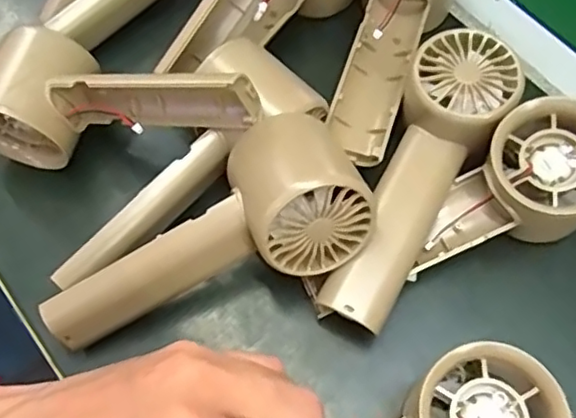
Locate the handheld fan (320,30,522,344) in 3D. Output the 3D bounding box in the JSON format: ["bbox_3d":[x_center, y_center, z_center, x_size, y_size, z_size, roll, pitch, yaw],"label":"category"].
[{"bbox_3d":[0.063,-0.013,0.304,0.051,0.056,0.154,27,71,12],"label":"handheld fan"}]

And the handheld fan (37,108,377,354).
[{"bbox_3d":[-0.041,0.015,0.278,0.153,0.049,0.068,-31,68,3],"label":"handheld fan"}]

